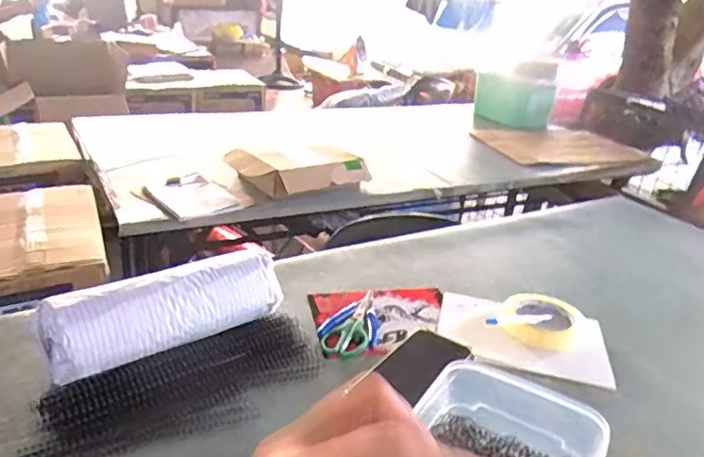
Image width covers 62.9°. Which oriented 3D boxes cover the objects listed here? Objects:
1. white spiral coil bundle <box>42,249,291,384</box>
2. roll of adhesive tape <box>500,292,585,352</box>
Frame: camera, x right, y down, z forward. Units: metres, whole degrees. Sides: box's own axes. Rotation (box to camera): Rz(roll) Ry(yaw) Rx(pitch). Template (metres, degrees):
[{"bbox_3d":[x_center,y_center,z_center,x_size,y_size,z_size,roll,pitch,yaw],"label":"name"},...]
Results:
[{"bbox_3d":[-0.212,0.086,0.657,0.258,0.069,0.080,-14,32,-34],"label":"white spiral coil bundle"},{"bbox_3d":[0.257,0.120,0.774,0.103,0.023,0.124,15,28,21],"label":"roll of adhesive tape"}]

